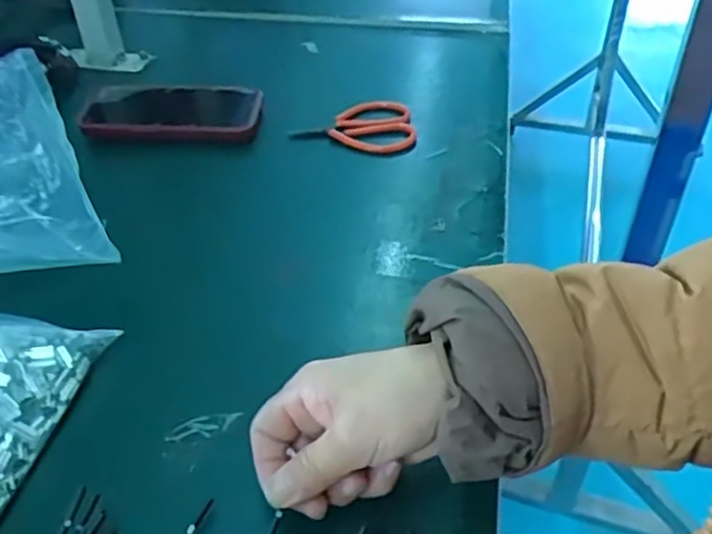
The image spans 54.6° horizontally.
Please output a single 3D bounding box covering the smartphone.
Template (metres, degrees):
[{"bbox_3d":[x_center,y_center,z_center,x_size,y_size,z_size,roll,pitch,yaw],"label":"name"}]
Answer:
[{"bbox_3d":[-0.177,-0.150,0.672,0.164,0.017,0.080,0,43,-3],"label":"smartphone"}]

